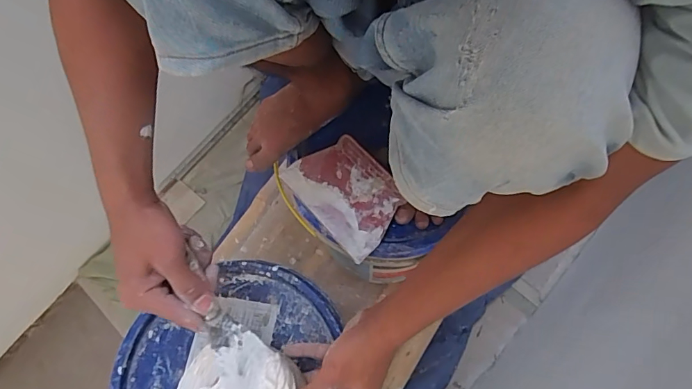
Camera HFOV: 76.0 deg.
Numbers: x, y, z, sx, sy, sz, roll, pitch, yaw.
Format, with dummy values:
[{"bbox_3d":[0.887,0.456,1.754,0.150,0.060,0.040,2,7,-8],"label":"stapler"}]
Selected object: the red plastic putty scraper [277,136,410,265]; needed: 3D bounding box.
[{"bbox_3d":[0.002,-0.005,0.636,0.117,0.013,0.172,-40,73,-12],"label":"red plastic putty scraper"}]

